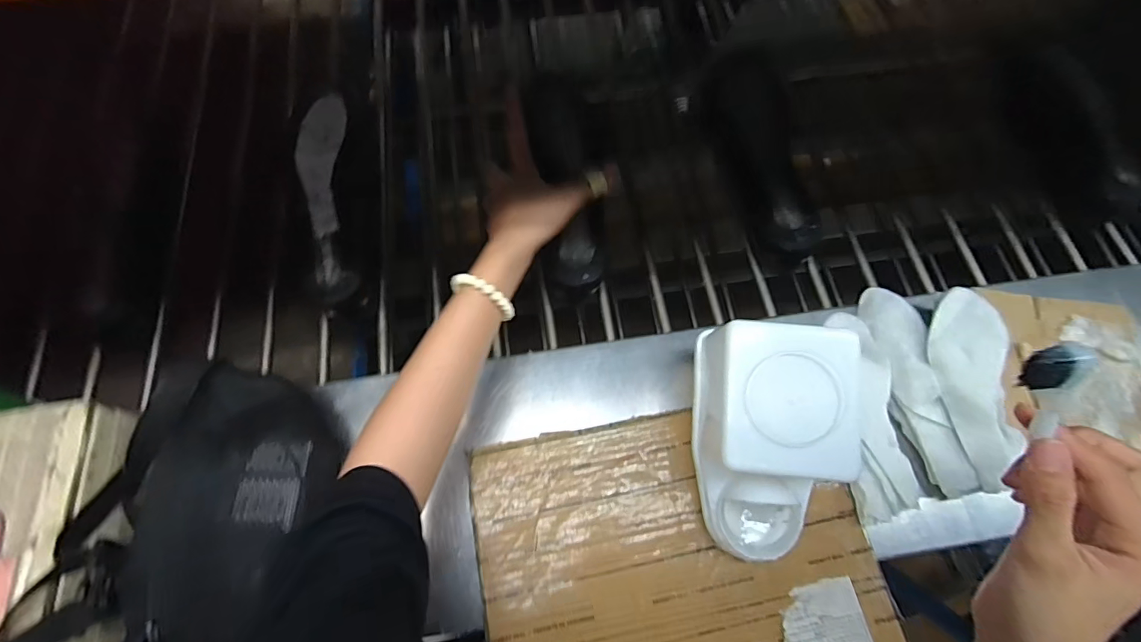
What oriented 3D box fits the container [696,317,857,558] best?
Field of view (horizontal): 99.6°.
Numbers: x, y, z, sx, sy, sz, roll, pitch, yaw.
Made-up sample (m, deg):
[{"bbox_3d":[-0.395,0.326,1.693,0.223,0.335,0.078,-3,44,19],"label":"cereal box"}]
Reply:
[{"bbox_3d":[0.154,0.097,0.379,0.099,0.091,0.185,5,83,2],"label":"container"}]

